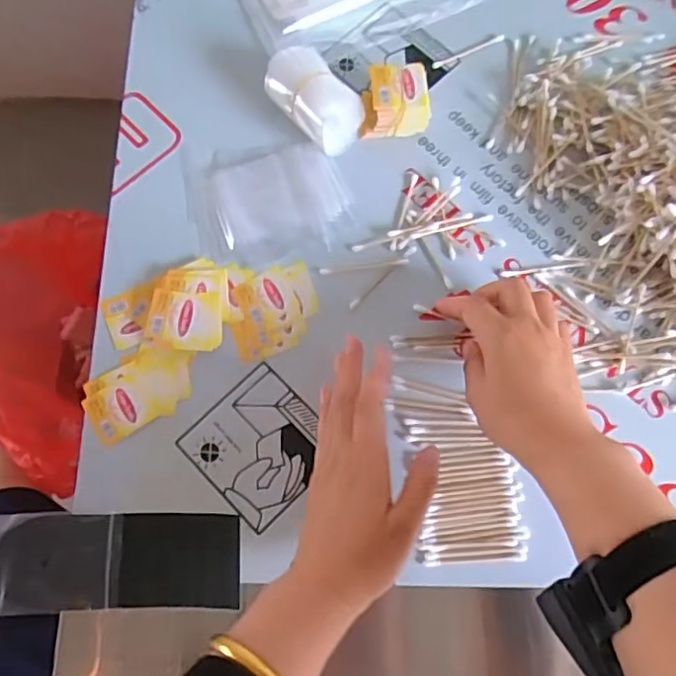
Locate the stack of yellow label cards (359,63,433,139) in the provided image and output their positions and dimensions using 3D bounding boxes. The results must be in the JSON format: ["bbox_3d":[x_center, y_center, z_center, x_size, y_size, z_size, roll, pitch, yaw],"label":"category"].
[{"bbox_3d":[0.049,-0.196,0.504,0.056,0.042,0.046,2,73,1],"label":"stack of yellow label cards"}]

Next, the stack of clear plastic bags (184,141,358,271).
[{"bbox_3d":[-0.057,-0.113,0.500,0.136,0.005,0.108,-5,73,-1],"label":"stack of clear plastic bags"}]

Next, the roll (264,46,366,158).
[{"bbox_3d":[-0.019,-0.198,0.504,0.049,0.039,0.083,-43,78,-11],"label":"roll"}]

